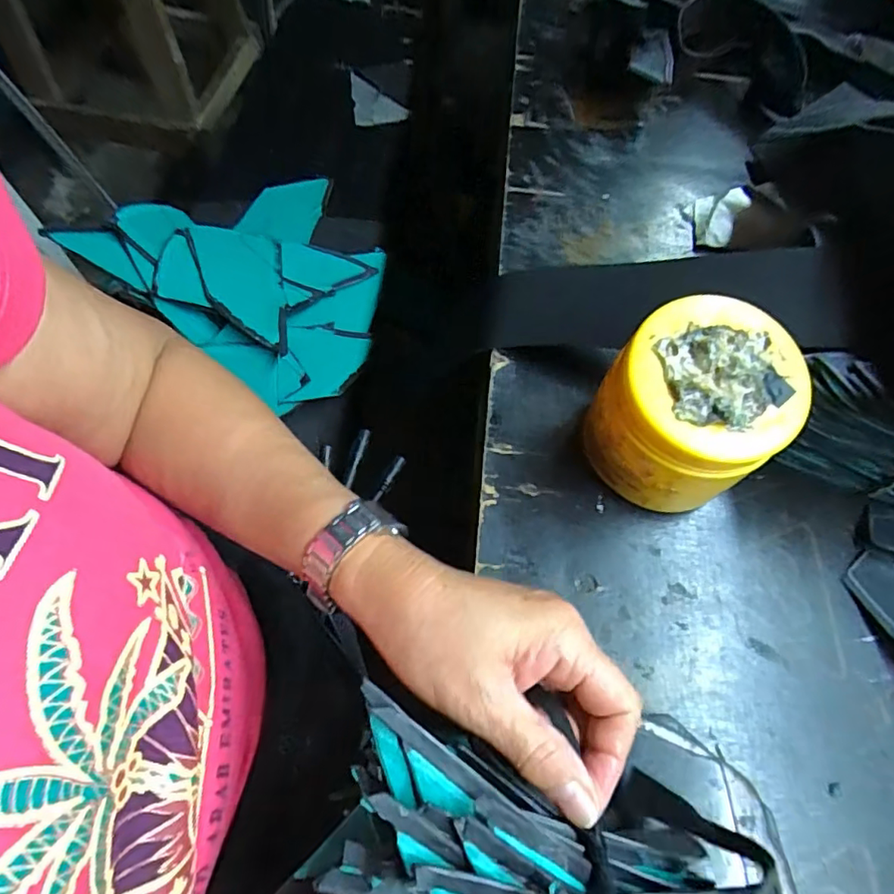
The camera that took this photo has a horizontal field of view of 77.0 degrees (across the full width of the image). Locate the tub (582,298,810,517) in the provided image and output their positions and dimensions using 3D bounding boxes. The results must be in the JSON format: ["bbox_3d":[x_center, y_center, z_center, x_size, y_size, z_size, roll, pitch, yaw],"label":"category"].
[{"bbox_3d":[0.135,-0.015,0.321,0.090,0.105,0.086,1,65,-2],"label":"tub"}]

